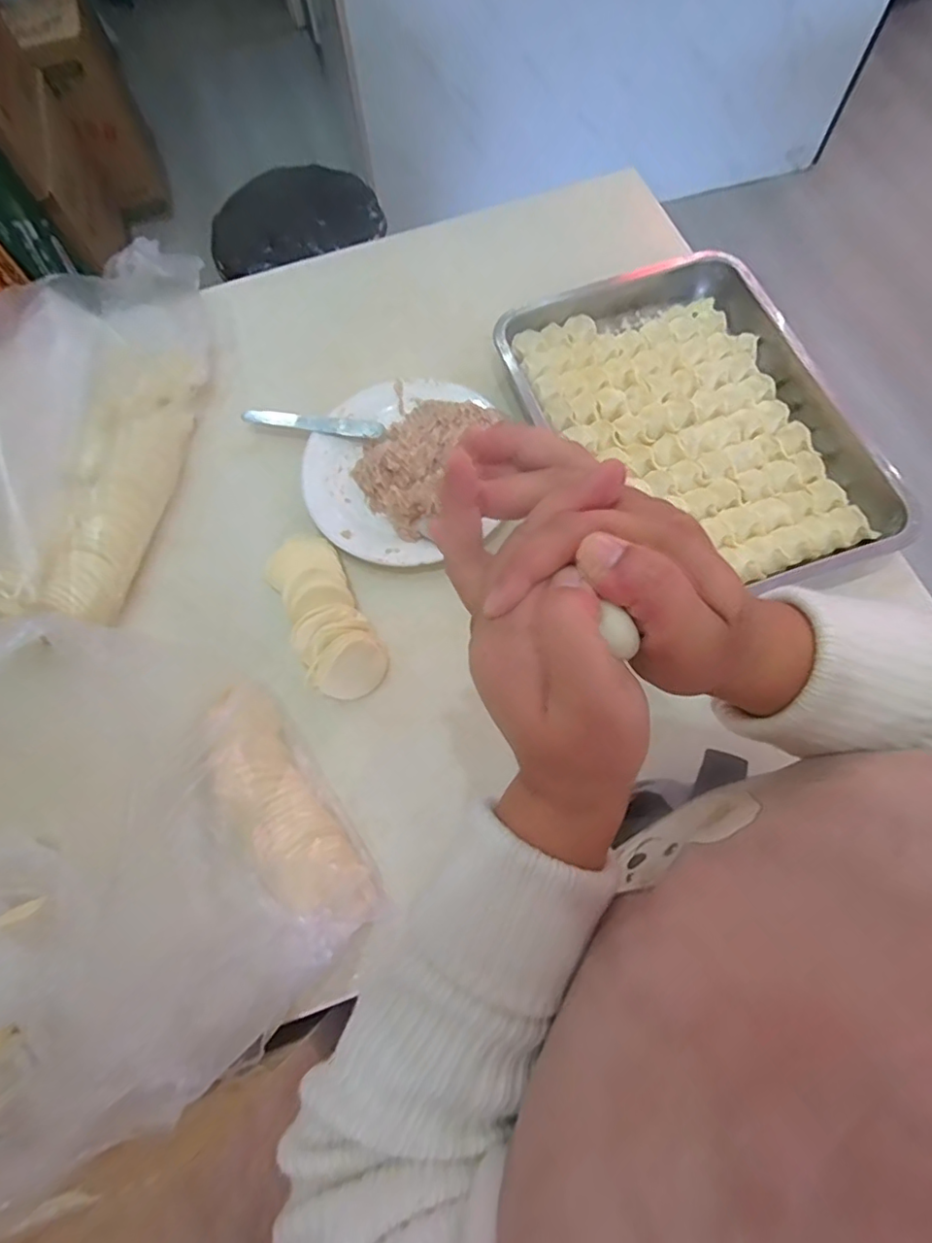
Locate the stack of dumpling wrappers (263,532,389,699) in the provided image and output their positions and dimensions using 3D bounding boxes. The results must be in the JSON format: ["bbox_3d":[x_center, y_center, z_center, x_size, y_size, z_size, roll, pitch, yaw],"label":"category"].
[{"bbox_3d":[-0.137,-0.013,0.543,0.071,0.045,0.182,-27,72,-8],"label":"stack of dumpling wrappers"}]

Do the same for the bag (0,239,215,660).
[{"bbox_3d":[-0.382,-0.198,0.575,0.146,0.119,0.453,6,70,4],"label":"bag"}]

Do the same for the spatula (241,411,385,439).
[{"bbox_3d":[-0.165,-0.213,0.625,0.150,0.009,0.022,5,70,4],"label":"spatula"}]

